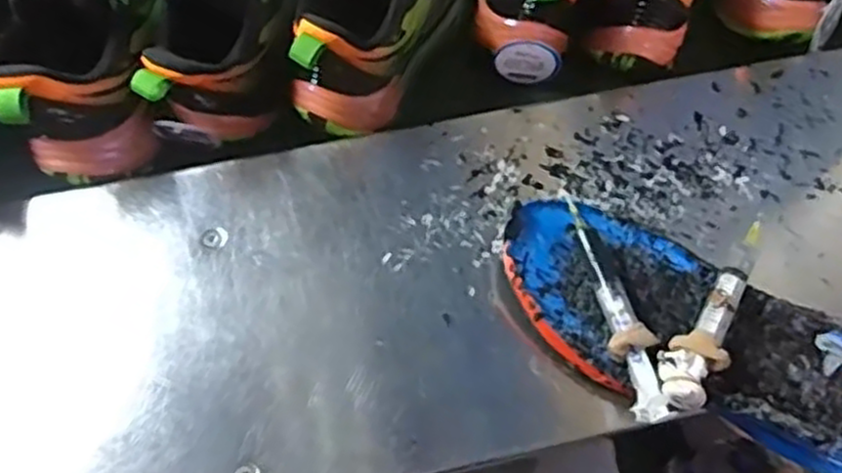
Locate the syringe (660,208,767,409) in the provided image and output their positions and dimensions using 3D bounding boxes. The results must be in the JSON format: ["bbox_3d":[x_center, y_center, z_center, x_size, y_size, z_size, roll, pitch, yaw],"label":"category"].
[{"bbox_3d":[0.179,0.042,0.443,0.030,0.017,0.134,33,70,12],"label":"syringe"}]

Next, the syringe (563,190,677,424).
[{"bbox_3d":[0.118,0.040,0.459,0.026,0.025,0.149,-13,68,-7],"label":"syringe"}]

